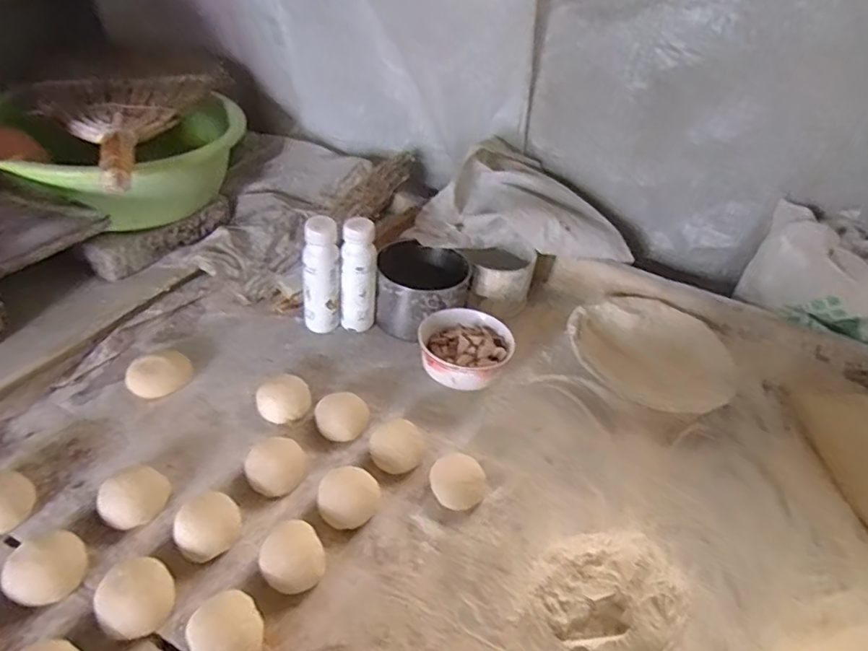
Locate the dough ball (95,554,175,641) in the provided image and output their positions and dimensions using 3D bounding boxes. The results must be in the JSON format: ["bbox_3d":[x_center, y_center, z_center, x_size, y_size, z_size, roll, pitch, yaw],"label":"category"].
[{"bbox_3d":[-0.259,0.237,0.503,0.057,0.036,0.054,4,38,-3],"label":"dough ball"}]

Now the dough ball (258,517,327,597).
[{"bbox_3d":[-0.136,0.217,0.554,0.057,0.034,0.064,-5,39,-15],"label":"dough ball"}]

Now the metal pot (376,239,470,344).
[{"bbox_3d":[-0.017,-0.053,0.860,0.132,0.090,0.133,4,38,-3],"label":"metal pot"}]

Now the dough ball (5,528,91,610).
[{"bbox_3d":[-0.350,0.218,0.523,0.062,0.025,0.061,4,38,-3],"label":"dough ball"}]

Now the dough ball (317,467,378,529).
[{"bbox_3d":[-0.091,0.182,0.614,0.061,0.028,0.061,4,38,-3],"label":"dough ball"}]

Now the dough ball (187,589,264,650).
[{"bbox_3d":[-0.177,0.264,0.494,0.056,0.038,0.059,4,38,-3],"label":"dough ball"}]

